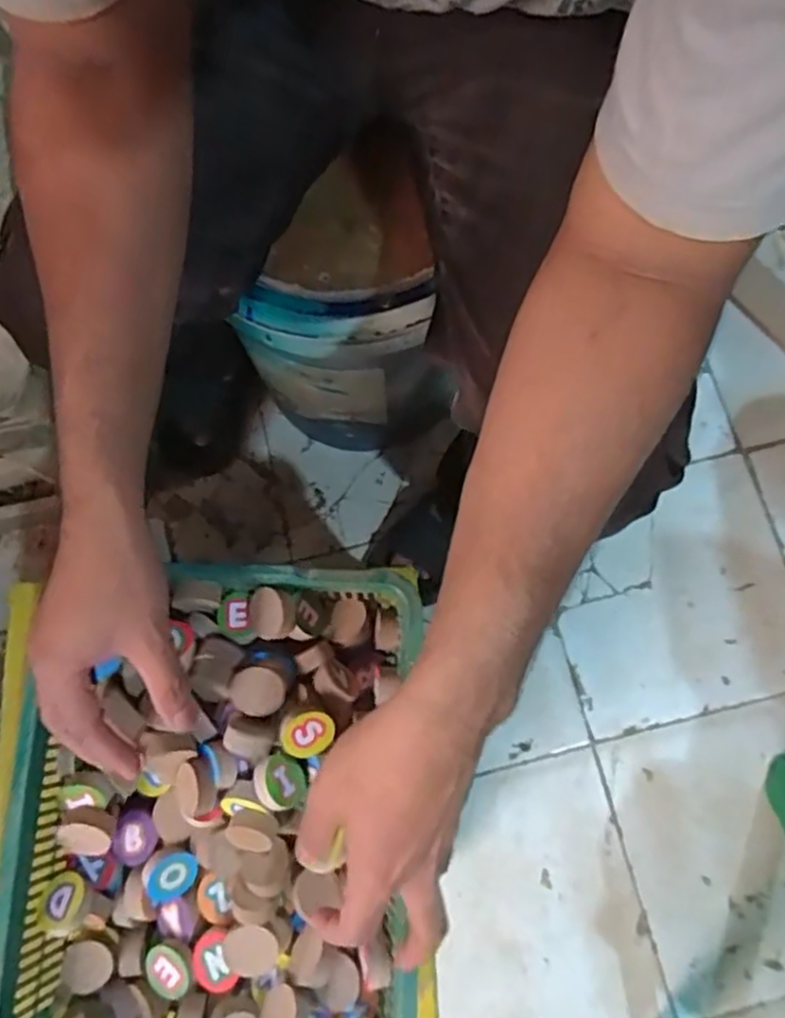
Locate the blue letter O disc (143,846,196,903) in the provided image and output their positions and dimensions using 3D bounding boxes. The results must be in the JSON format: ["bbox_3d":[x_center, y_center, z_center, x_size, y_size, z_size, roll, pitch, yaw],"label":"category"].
[{"bbox_3d":[-0.133,0.220,0.411,0.029,0.008,0.030,1,88,-23],"label":"blue letter O disc"}]

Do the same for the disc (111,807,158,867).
[{"bbox_3d":[-0.159,0.202,0.422,0.026,0.006,0.033,12,74,-18],"label":"disc"}]

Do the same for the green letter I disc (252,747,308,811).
[{"bbox_3d":[-0.064,0.157,0.396,0.032,0.009,0.030,20,56,-32],"label":"green letter I disc"}]

